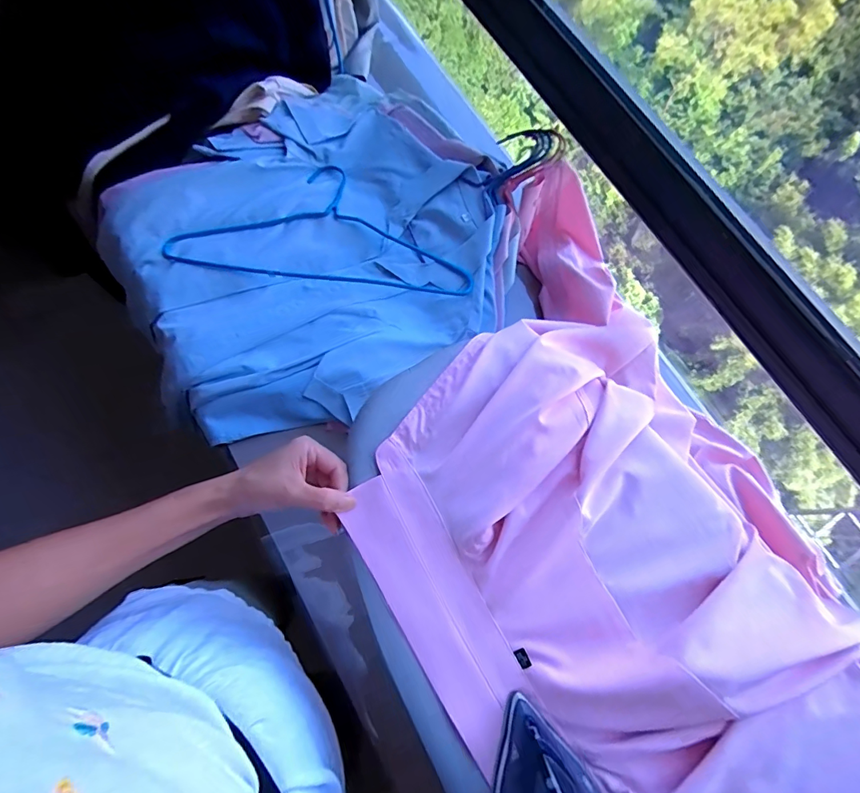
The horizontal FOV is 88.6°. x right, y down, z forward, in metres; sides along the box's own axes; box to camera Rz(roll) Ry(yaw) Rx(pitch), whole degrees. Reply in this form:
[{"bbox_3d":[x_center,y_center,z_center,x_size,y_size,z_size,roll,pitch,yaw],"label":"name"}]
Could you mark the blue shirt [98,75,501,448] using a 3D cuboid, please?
[{"bbox_3d":[-0.183,-0.219,0.630,0.495,0.047,0.462,-34,79,-13],"label":"blue shirt"}]

